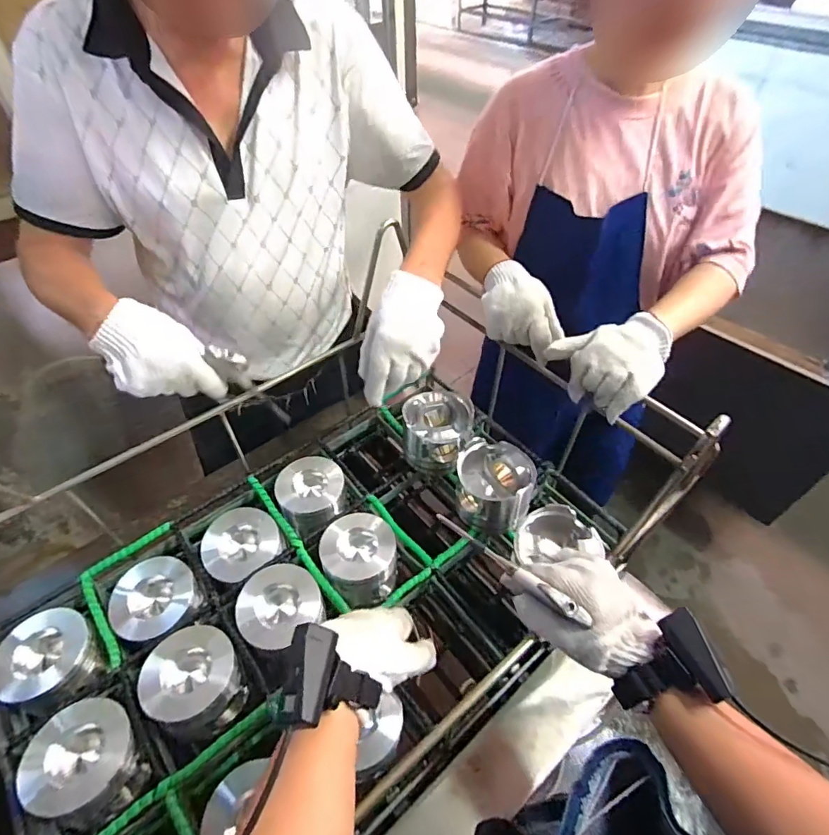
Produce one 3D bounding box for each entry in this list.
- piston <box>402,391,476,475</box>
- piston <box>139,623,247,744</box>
[{"bbox_3d":[0.039,0.025,0.782,0.110,0.089,0.111,12,51,11],"label":"piston"},{"bbox_3d":[-0.282,0.341,0.606,0.110,0.096,0.105,0,50,0],"label":"piston"}]

